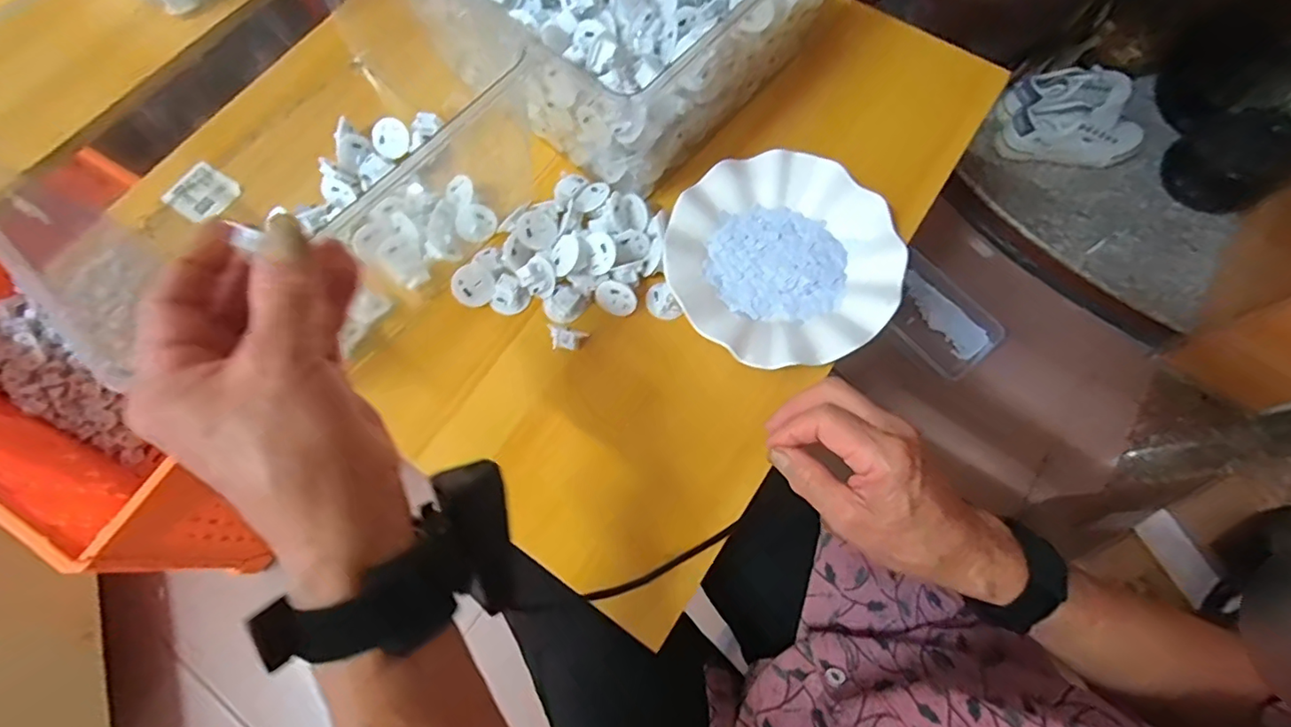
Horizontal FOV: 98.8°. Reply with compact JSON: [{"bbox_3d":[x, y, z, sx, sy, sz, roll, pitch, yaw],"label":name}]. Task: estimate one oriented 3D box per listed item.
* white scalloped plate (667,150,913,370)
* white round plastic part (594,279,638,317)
[{"bbox_3d":[0.109,-0.084,0.443,0.177,0.022,0.176,0,71,1],"label":"white scalloped plate"},{"bbox_3d":[-0.023,-0.050,0.433,0.032,0.030,0.005,24,42,0],"label":"white round plastic part"}]

